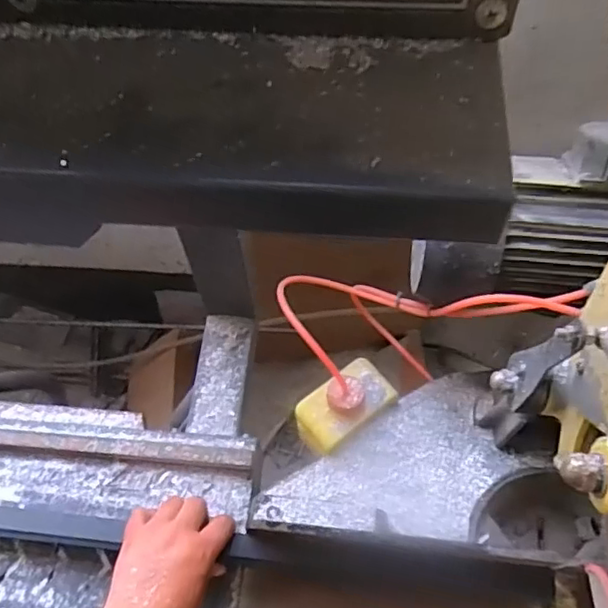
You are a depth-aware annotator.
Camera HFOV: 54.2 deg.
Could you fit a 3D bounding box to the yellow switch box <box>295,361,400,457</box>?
[{"bbox_3d":[0.041,0.102,0.619,0.109,0.040,0.061,-34,67,-14],"label":"yellow switch box"}]

